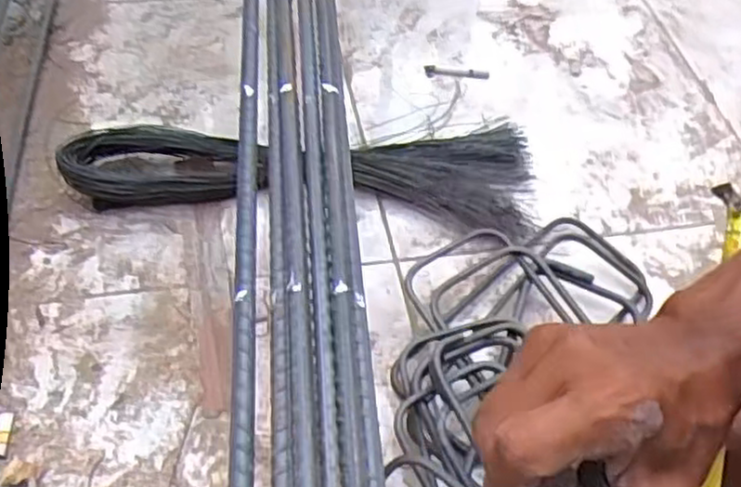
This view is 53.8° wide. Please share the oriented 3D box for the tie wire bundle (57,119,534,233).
[{"bbox_3d":[-0.055,-0.070,0.674,0.422,0.050,0.122,-1,53,-6],"label":"tie wire bundle"}]

